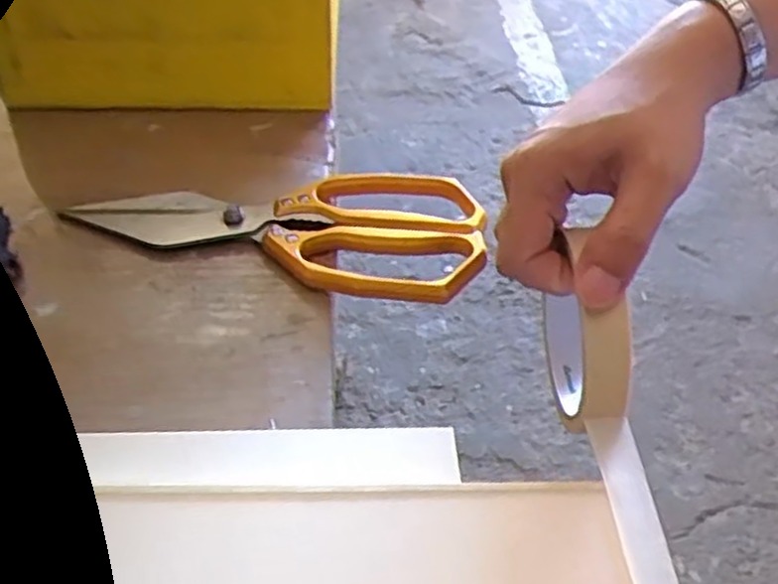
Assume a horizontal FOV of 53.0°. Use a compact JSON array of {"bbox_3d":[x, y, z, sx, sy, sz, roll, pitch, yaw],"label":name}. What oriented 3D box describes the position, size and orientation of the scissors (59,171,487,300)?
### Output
[{"bbox_3d":[-0.058,-0.043,0.424,0.219,0.011,0.096,11,45,8],"label":"scissors"}]

